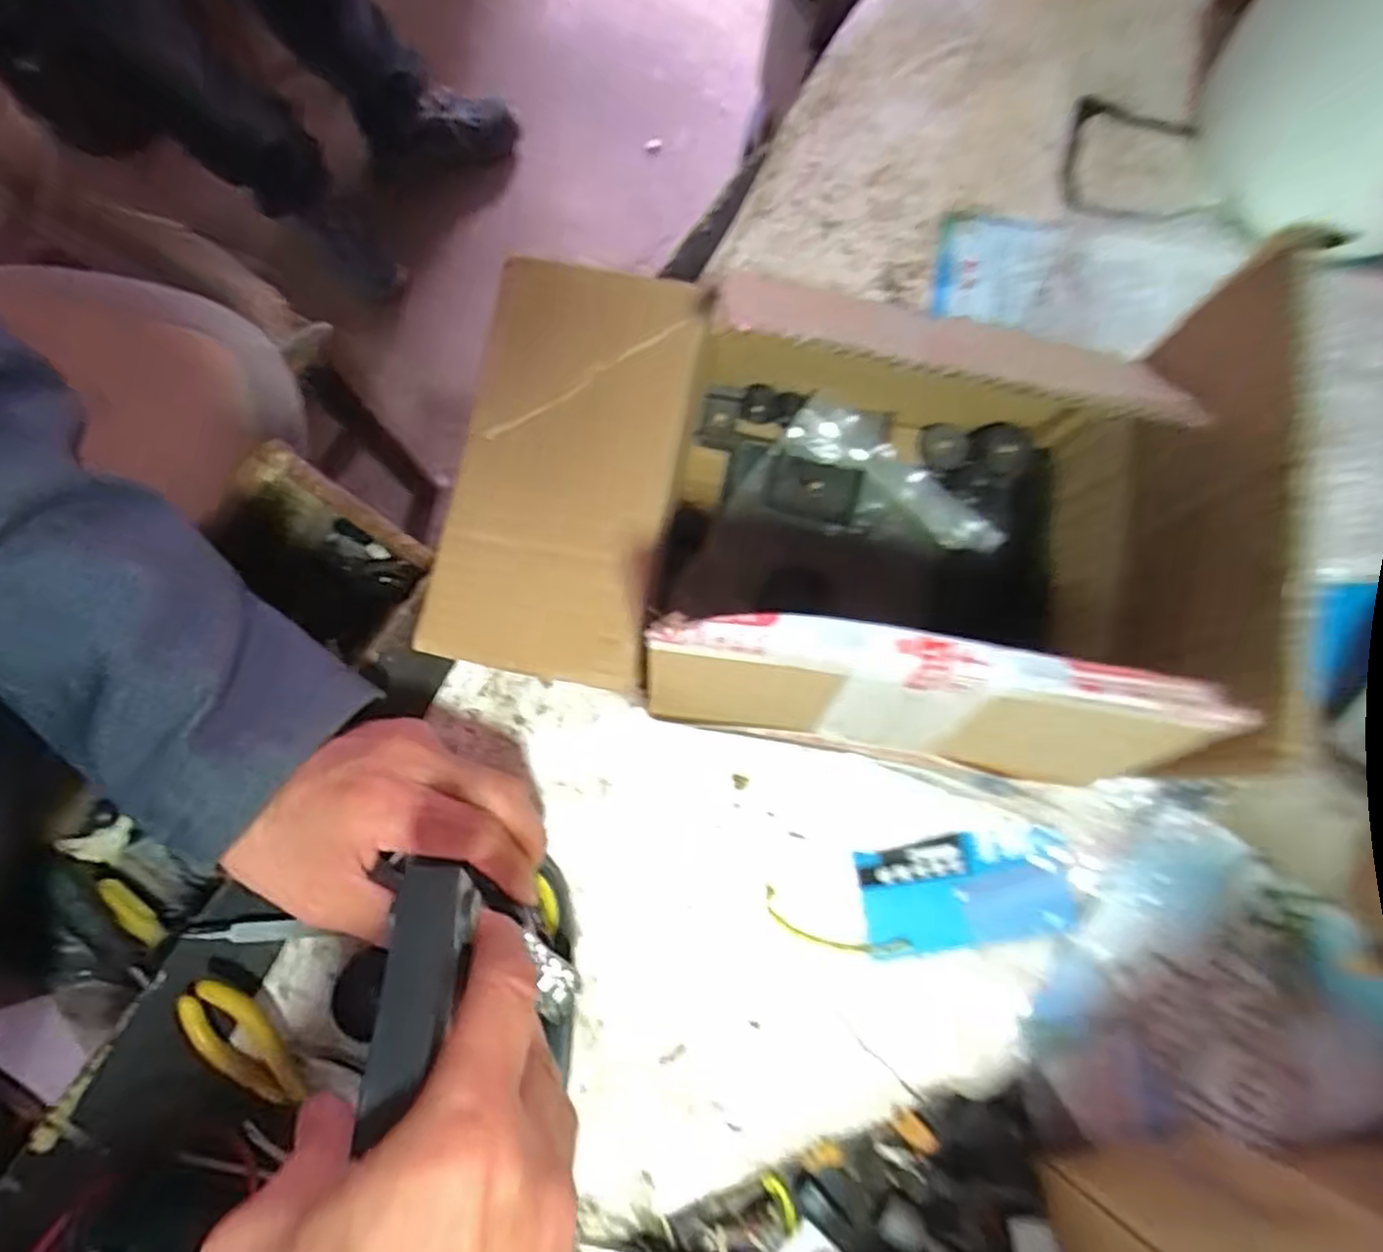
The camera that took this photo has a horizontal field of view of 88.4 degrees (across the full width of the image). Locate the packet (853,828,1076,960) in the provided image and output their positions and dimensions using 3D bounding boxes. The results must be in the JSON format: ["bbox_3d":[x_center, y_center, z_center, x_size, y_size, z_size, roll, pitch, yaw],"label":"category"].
[{"bbox_3d":[0.137,0.134,0.357,0.101,0.007,0.054,-7,79,-1],"label":"packet"}]

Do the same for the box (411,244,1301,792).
[{"bbox_3d":[0.042,-0.046,0.296,0.281,0.178,0.187,10,80,1],"label":"box"}]

